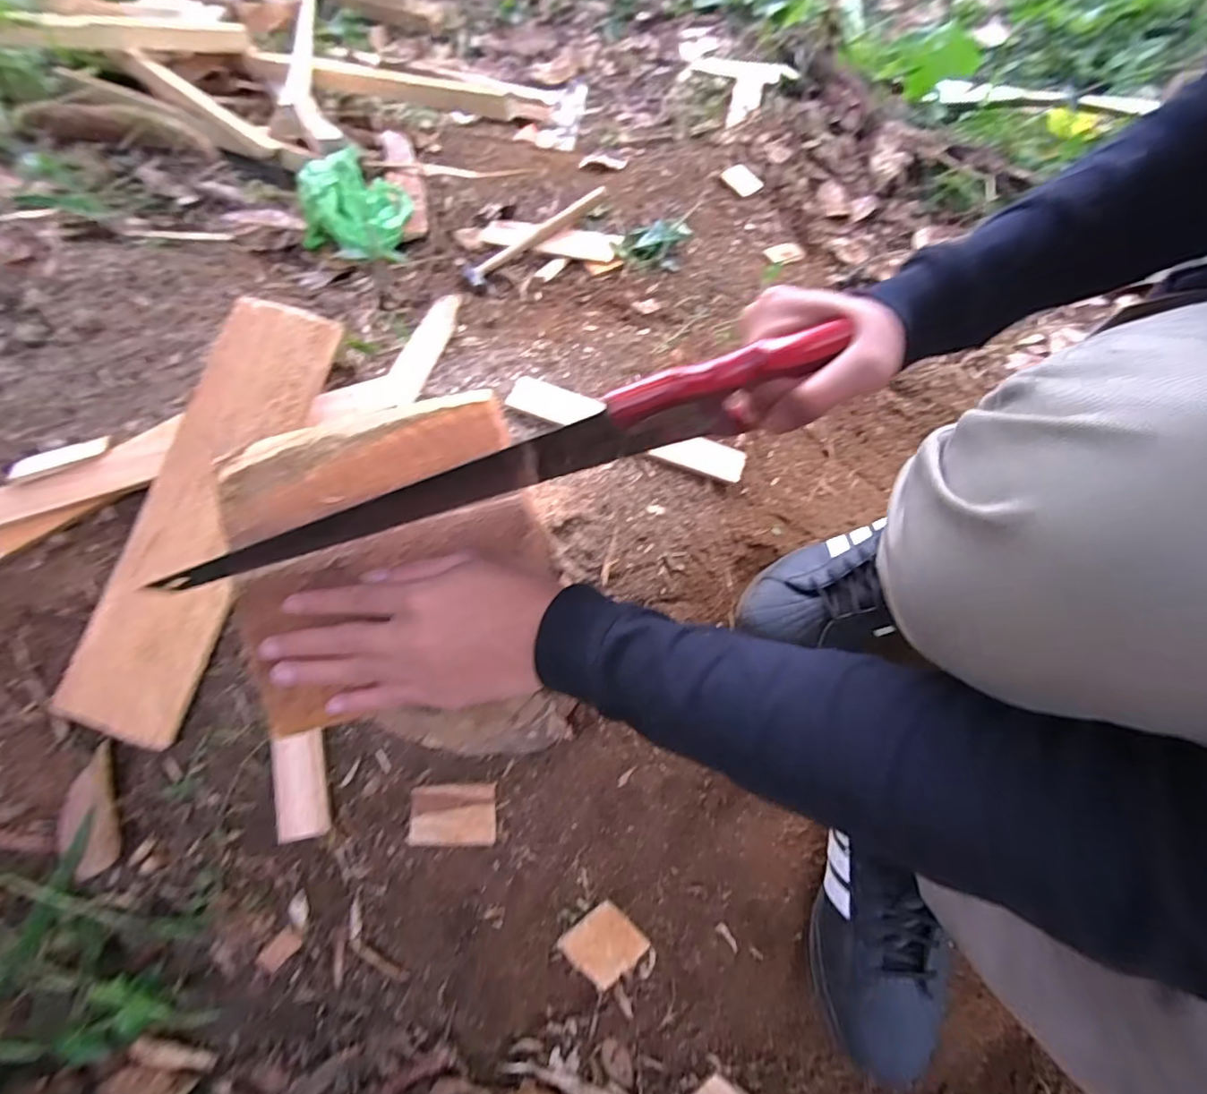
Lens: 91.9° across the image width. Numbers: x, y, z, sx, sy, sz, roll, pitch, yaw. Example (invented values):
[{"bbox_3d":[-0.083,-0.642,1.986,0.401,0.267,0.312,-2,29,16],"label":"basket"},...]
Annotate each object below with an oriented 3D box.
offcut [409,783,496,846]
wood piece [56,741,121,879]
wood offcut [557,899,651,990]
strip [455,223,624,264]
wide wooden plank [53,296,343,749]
[{"bbox_3d":[-0.127,0.225,0.491,0.071,0.010,0.048,-1,75,2],"label":"offcut"},{"bbox_3d":[-0.426,0.219,0.484,0.050,0.007,0.111,6,92,4],"label":"wood piece"},{"bbox_3d":[0.002,0.339,0.496,0.056,0.004,0.064,-43,97,-1],"label":"wood offcut"},{"bbox_3d":[-0.098,-0.445,0.842,0.257,0.013,0.052,17,75,21],"label":"strip"},{"bbox_3d":[-0.355,-0.035,0.518,0.110,0.010,0.394,18,82,4],"label":"wide wooden plank"}]

